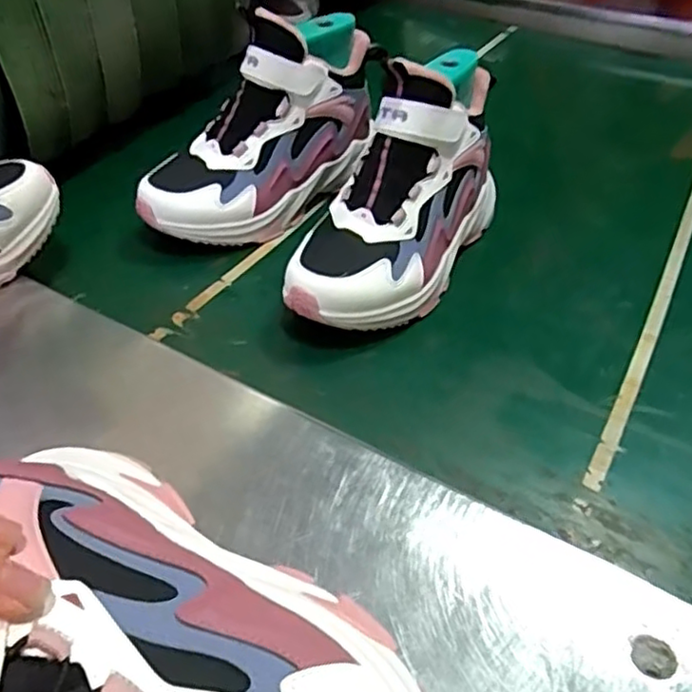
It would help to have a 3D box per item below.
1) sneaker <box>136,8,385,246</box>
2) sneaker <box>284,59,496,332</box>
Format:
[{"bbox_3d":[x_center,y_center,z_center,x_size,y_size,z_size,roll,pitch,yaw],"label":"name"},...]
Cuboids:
[{"bbox_3d":[-0.072,-0.189,0.572,0.093,0.138,0.229,29,51,29],"label":"sneaker"},{"bbox_3d":[0.034,-0.118,0.493,0.105,0.143,0.211,17,46,19],"label":"sneaker"}]

